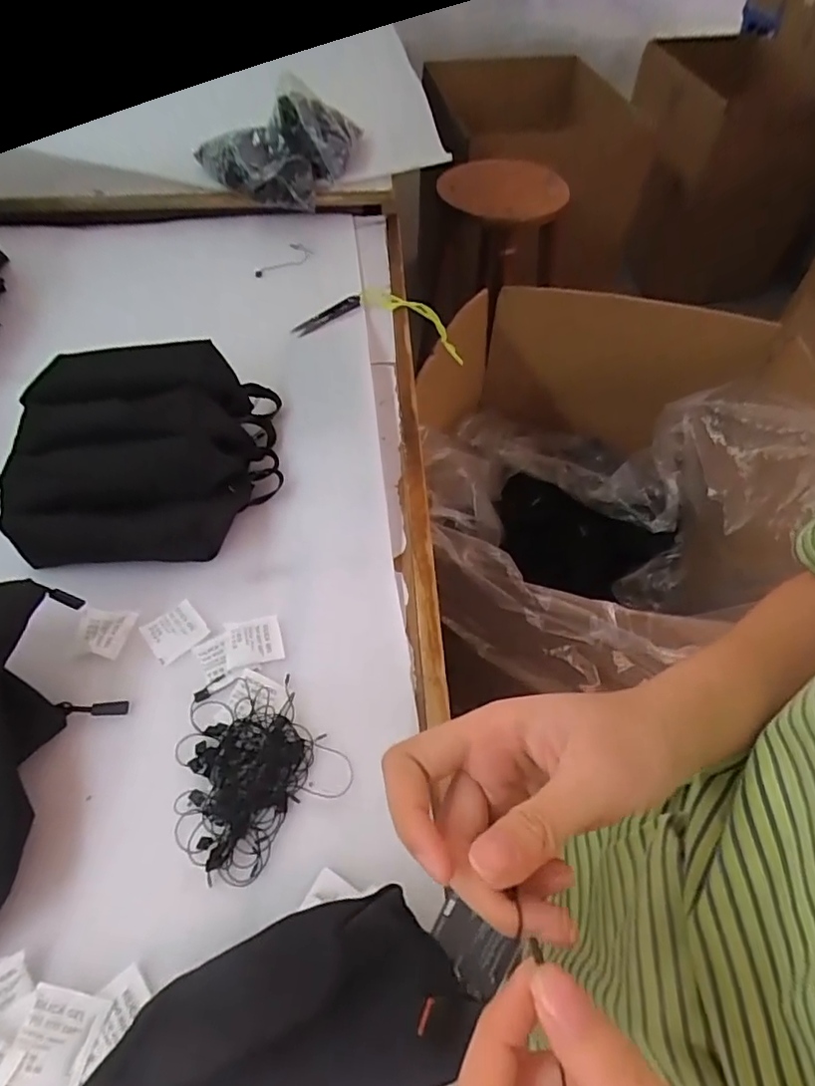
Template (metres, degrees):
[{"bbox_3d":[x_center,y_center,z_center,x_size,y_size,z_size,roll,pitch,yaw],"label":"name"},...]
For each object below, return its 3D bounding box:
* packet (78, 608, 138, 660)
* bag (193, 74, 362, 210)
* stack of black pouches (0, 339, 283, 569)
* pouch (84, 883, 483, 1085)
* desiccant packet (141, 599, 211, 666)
[{"bbox_3d":[-0.228,0.065,0.440,0.036,0.006,0.038,9,54,7],"label":"packet"},{"bbox_3d":[-0.164,-0.511,0.746,0.214,0.105,0.125,-8,54,-6],"label":"bag"},{"bbox_3d":[-0.220,-0.079,0.502,0.201,0.085,0.194,-1,54,-1],"label":"stack of black pouches"},{"bbox_3d":[-0.070,0.221,0.253,0.205,0.038,0.079,-32,56,9],"label":"pouch"},{"bbox_3d":[-0.175,0.066,0.441,0.041,0.005,0.037,-35,61,-23],"label":"desiccant packet"}]

